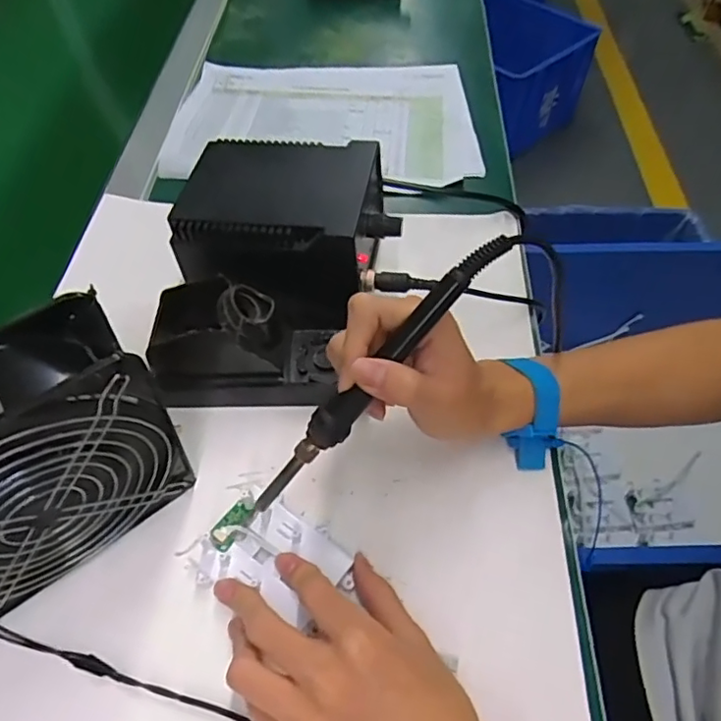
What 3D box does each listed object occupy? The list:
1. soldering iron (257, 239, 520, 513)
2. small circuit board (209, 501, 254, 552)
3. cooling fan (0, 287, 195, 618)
[{"bbox_3d":[0.006,0.011,0.307,0.198,0.019,0.015,-49,60,12],"label":"soldering iron"},{"bbox_3d":[-0.078,0.099,0.350,0.015,0.004,0.031,26,58,17],"label":"small circuit board"},{"bbox_3d":[-0.174,0.062,0.297,0.062,0.151,0.147,39,62,24],"label":"cooling fan"}]

